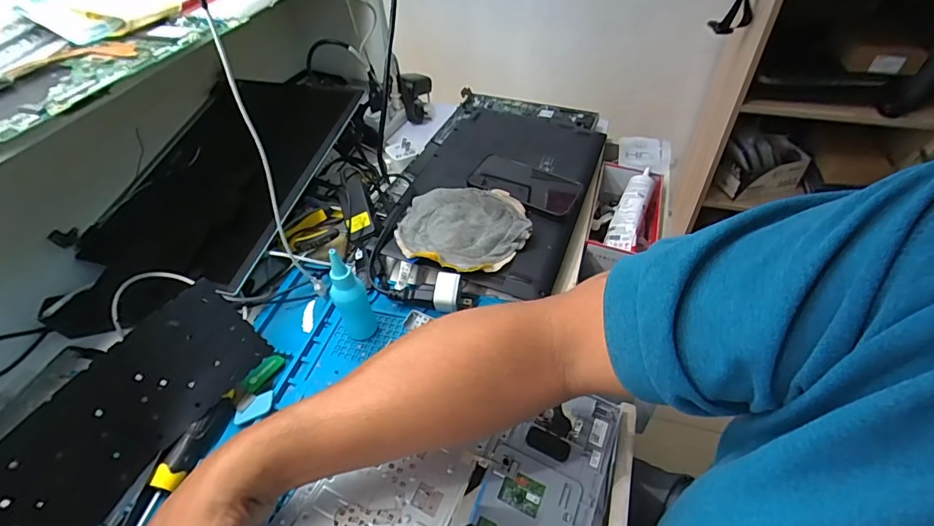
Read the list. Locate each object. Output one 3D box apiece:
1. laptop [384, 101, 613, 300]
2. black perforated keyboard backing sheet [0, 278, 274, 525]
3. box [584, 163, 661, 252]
[{"bbox_3d":[0.045,-0.131,0.688,0.262,0.043,0.417,15,49,18],"label":"laptop"},{"bbox_3d":[-0.314,0.153,0.381,0.070,0.106,0.313,-5,36,38],"label":"black perforated keyboard backing sheet"},{"bbox_3d":[0.231,-0.069,0.676,0.089,0.076,0.180,12,48,15],"label":"box"}]

